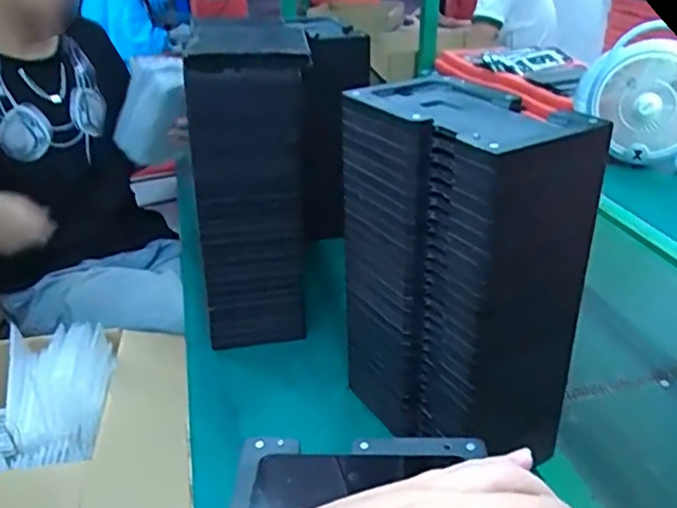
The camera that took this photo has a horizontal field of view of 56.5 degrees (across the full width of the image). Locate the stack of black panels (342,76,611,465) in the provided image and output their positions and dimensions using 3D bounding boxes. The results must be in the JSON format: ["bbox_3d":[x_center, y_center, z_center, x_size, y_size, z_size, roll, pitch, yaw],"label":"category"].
[{"bbox_3d":[0.097,0.015,0.550,0.115,0.288,0.187,-15,32,-24],"label":"stack of black panels"}]

